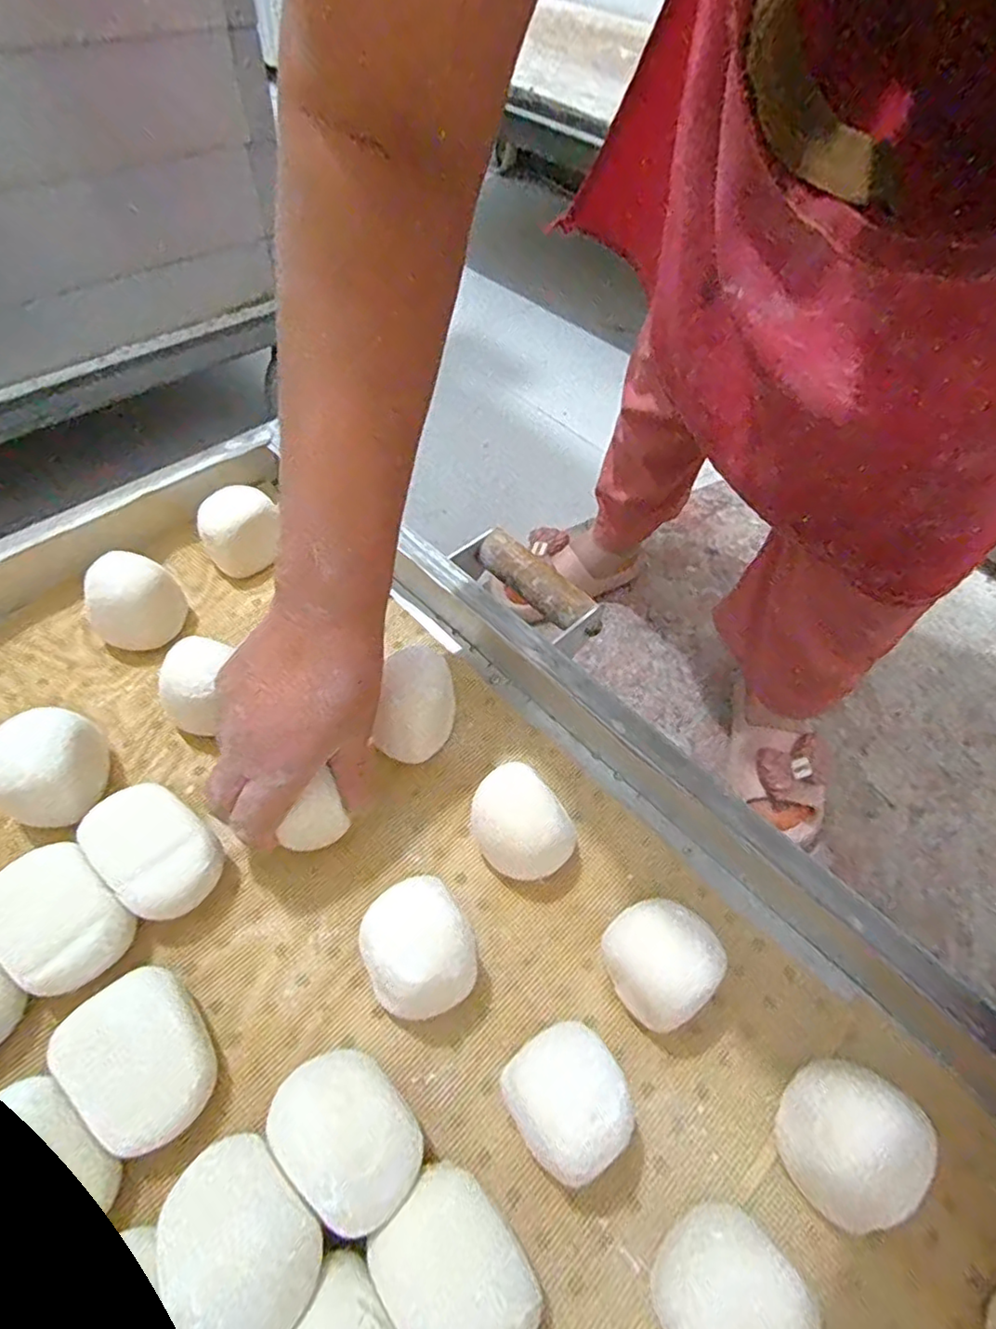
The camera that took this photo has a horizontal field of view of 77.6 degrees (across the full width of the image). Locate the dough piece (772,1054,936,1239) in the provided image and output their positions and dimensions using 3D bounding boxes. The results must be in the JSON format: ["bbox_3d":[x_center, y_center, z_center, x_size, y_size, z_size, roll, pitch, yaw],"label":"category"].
[{"bbox_3d":[0.159,0.216,0.282,0.043,0.067,0.051,-33,64,-23],"label":"dough piece"}]

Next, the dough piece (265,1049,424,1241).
[{"bbox_3d":[-0.068,0.210,0.278,0.070,0.052,0.052,34,60,18],"label":"dough piece"}]

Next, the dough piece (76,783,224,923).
[{"bbox_3d":[-0.186,0.105,0.343,0.071,0.042,0.050,36,61,19],"label":"dough piece"}]

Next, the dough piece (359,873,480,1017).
[{"bbox_3d":[-0.041,0.149,0.319,0.056,0.056,0.061,-20,59,-16],"label":"dough piece"}]

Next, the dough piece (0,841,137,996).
[{"bbox_3d":[-0.224,0.134,0.323,0.067,0.040,0.051,38,61,20],"label":"dough piece"}]

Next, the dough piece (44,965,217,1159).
[{"bbox_3d":[-0.165,0.183,0.292,0.071,0.044,0.050,40,62,21],"label":"dough piece"}]

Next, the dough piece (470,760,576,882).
[{"bbox_3d":[0.010,0.098,0.358,0.050,0.052,0.061,-34,64,-24],"label":"dough piece"}]

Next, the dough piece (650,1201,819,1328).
[{"bbox_3d":[0.090,0.260,0.256,0.054,0.050,0.050,2,56,-3],"label":"dough piece"}]

